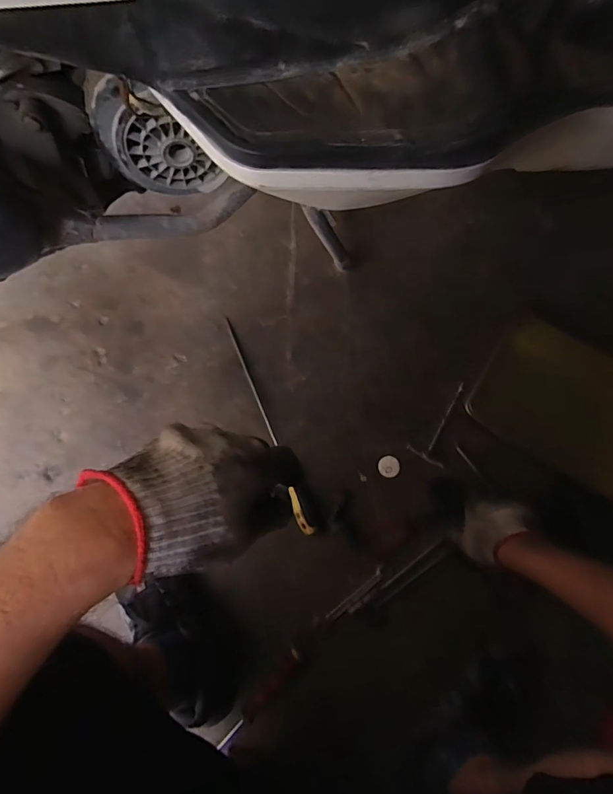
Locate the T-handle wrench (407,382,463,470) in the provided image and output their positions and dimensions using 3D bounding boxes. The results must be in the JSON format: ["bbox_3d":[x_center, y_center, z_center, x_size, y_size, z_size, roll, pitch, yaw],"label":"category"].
[{"bbox_3d":[0.238,0.039,0.743,0.063,0.006,0.157,32,77,6],"label":"T-handle wrench"}]

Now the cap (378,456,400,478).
[{"bbox_3d":[0.138,0.117,0.728,0.036,0.004,0.034,0,76,-2],"label":"cap"}]

